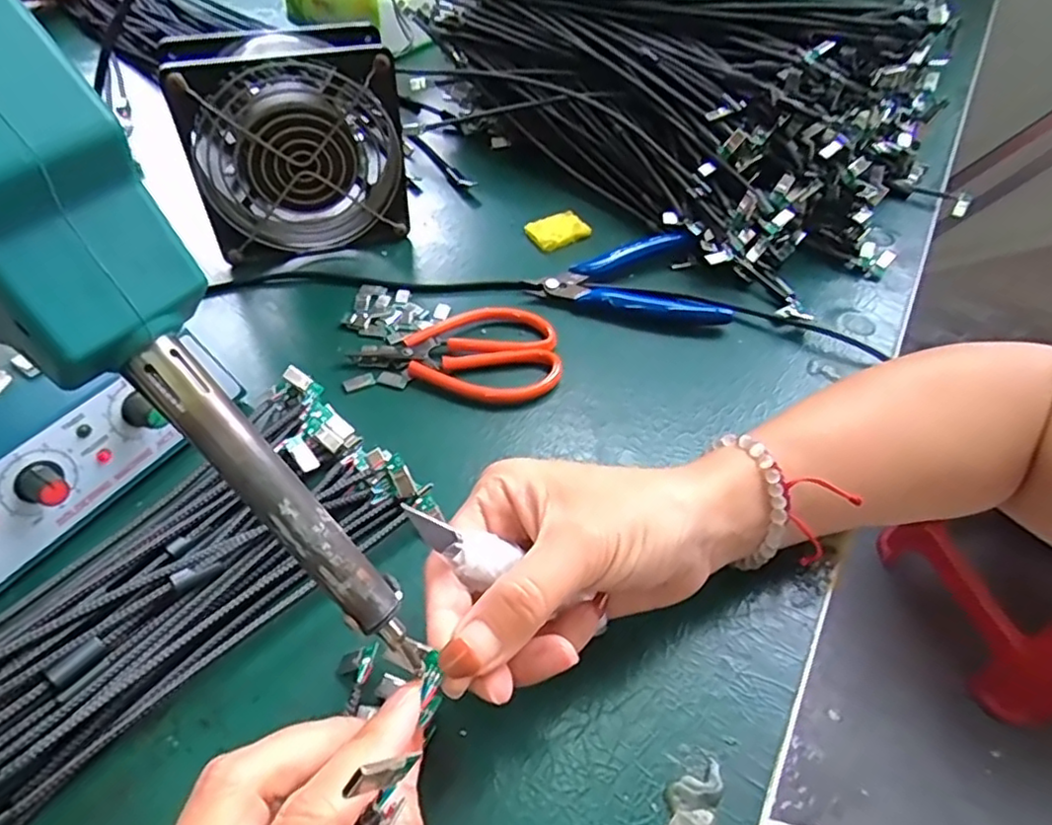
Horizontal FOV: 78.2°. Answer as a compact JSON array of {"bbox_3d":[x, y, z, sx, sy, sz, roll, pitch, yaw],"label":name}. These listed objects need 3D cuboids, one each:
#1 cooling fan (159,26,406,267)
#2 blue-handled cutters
[{"bbox_3d":[-0.137,-0.160,0.389,0.116,0.119,0.047,-12,51,-15],"label":"cooling fan"},{"bbox_3d":[0.065,-0.088,0.405,0.116,0.020,0.070,7,48,1],"label":"blue-handled cutters"}]

